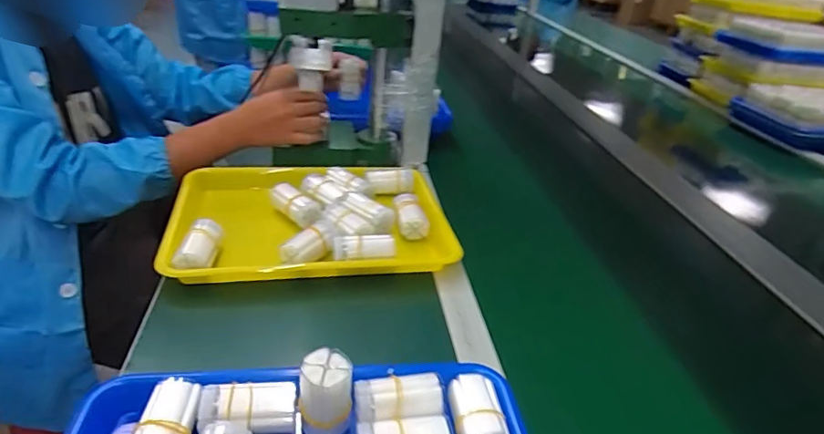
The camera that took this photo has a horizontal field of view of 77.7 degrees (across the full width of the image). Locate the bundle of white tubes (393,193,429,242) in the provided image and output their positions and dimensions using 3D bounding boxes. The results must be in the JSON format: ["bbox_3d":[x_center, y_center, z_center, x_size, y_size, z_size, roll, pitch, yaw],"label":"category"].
[{"bbox_3d":[-0.003,-0.006,0.661,0.034,0.028,0.073,-4,45,-18],"label":"bundle of white tubes"}]

